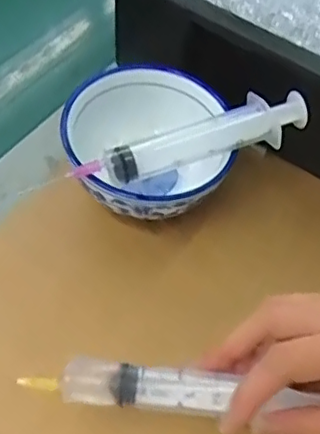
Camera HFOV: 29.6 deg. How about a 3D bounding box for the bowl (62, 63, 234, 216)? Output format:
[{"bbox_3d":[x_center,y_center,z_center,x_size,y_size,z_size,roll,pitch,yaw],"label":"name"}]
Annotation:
[{"bbox_3d":[-0.008,-0.037,0.366,0.095,0.059,0.107,-2,53,-2],"label":"bowl"}]

